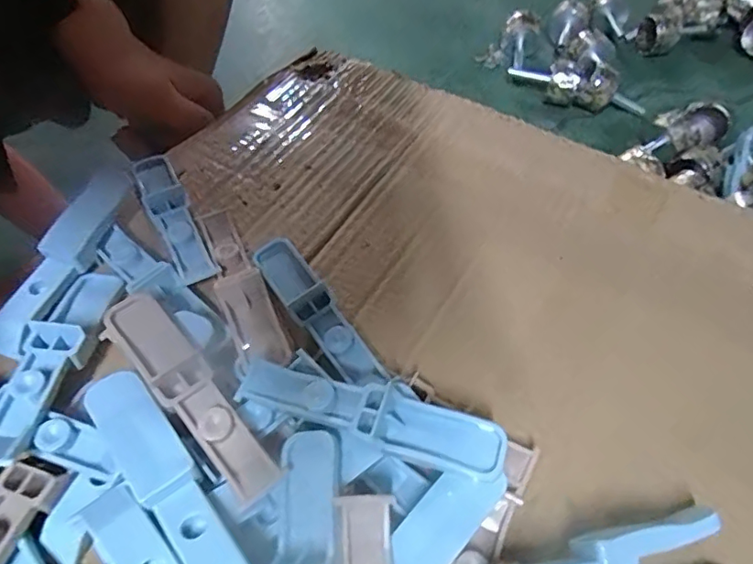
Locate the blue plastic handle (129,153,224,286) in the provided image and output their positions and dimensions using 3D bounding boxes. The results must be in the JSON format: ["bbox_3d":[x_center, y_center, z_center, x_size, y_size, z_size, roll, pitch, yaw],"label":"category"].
[{"bbox_3d":[-0.105,-0.034,0.275,0.021,0.010,0.093,-25,58,-17],"label":"blue plastic handle"}]

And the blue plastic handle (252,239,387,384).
[{"bbox_3d":[-0.029,0.013,0.245,0.020,0.014,0.092,-28,59,-19],"label":"blue plastic handle"}]

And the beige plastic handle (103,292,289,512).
[{"bbox_3d":[-0.071,0.040,0.203,0.021,0.009,0.097,-36,62,-24],"label":"beige plastic handle"}]

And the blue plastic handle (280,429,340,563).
[{"bbox_3d":[-0.024,0.098,0.172,0.022,0.018,0.097,1,54,0],"label":"blue plastic handle"}]

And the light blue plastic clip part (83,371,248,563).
[{"bbox_3d":[-0.070,0.069,0.181,0.020,0.008,0.098,-34,61,-23],"label":"light blue plastic clip part"}]

